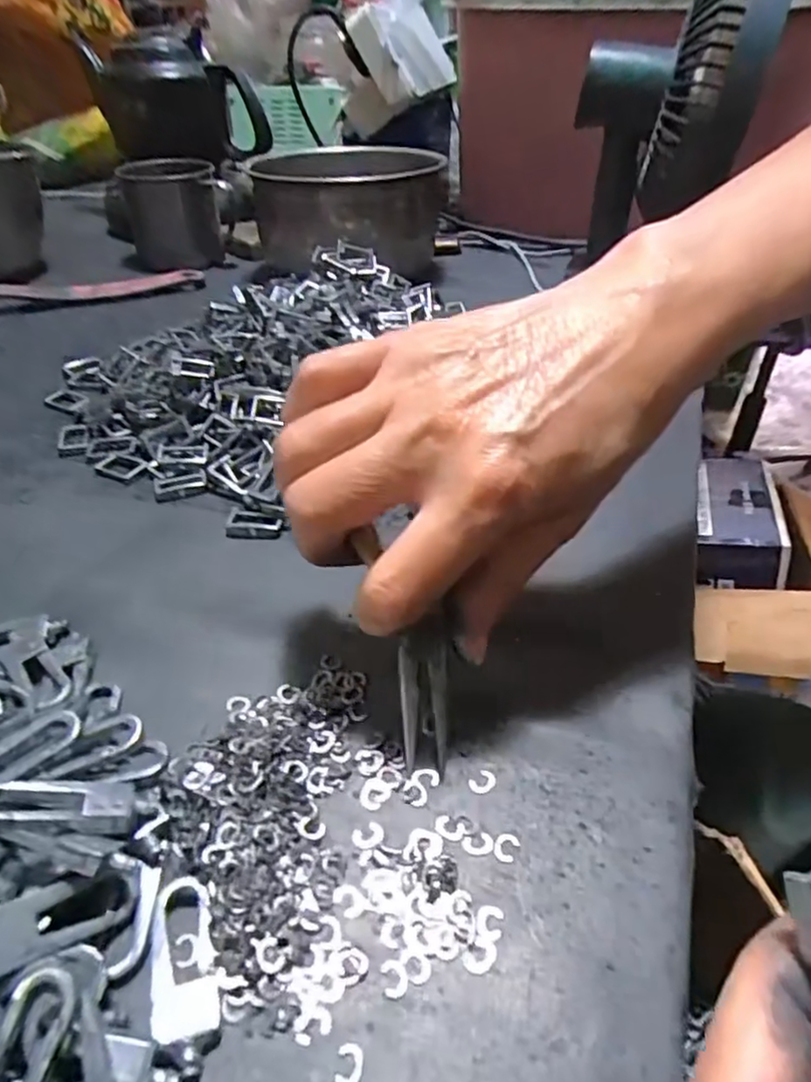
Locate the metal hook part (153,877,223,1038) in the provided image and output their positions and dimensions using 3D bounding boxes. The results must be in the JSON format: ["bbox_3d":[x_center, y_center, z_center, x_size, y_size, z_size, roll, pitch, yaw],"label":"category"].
[{"bbox_3d":[-0.056,0.105,0.168,0.016,0.005,0.036,-11,40,-14],"label":"metal hook part"}]

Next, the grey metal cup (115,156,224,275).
[{"bbox_3d":[-0.218,-0.304,0.618,0.075,0.077,0.093,-14,41,-18],"label":"grey metal cup"}]

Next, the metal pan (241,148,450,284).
[{"bbox_3d":[-0.049,-0.285,0.573,0.139,0.077,0.160,1,38,0],"label":"metal pan"}]

